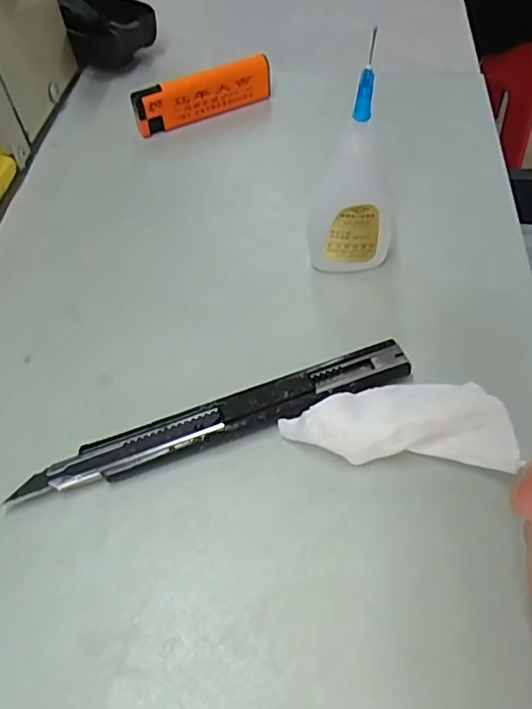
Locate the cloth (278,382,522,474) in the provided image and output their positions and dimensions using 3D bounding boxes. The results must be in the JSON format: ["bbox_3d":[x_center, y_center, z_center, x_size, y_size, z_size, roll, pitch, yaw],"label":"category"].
[{"bbox_3d":[0.045,0.023,0.194,0.075,0.018,0.029,5,55,5],"label":"cloth"}]

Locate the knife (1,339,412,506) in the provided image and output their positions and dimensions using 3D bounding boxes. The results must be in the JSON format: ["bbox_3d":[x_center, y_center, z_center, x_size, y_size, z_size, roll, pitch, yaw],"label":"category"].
[{"bbox_3d":[-0.015,0.024,0.201,0.142,0.012,0.016,-17,56,-10],"label":"knife"}]

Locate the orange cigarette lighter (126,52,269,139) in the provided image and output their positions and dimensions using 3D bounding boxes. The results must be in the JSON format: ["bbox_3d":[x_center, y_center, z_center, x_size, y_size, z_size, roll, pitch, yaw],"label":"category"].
[{"bbox_3d":[-0.034,-0.144,0.311,0.080,0.027,0.009,-22,57,-13],"label":"orange cigarette lighter"}]

